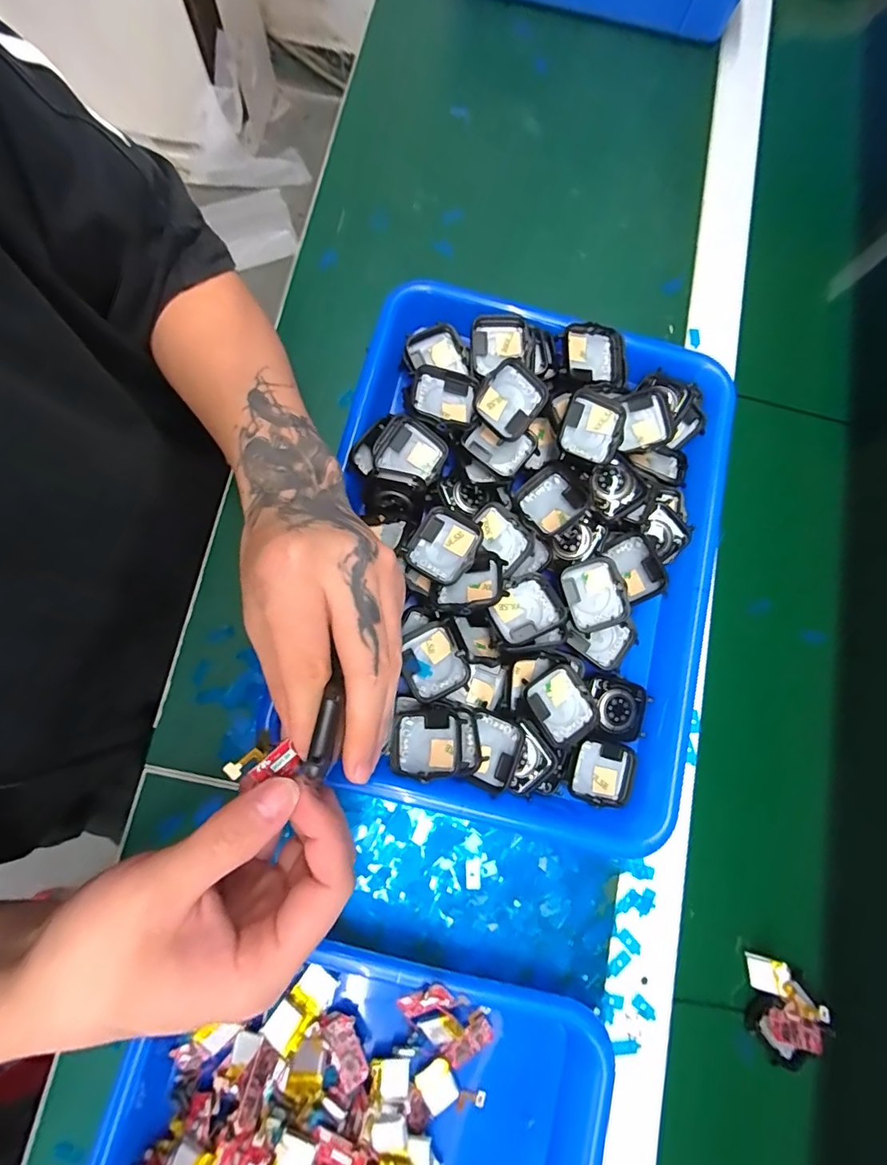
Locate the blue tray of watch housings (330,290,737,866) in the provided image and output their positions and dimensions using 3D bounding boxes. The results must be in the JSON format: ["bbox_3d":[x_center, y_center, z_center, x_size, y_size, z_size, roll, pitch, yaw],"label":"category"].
[{"bbox_3d":[0.050,-0.022,0.308,0.251,0.055,0.328,13,78,-1],"label":"blue tray of watch housings"}]

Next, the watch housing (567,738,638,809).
[{"bbox_3d":[0.098,0.117,0.295,0.040,0.013,0.038,1,78,-3],"label":"watch housing"}]

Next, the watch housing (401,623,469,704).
[{"bbox_3d":[-0.007,0.050,0.292,0.035,0.012,0.042,-27,81,-8],"label":"watch housing"}]

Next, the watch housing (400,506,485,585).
[{"bbox_3d":[0.000,-0.022,0.292,0.040,0.010,0.043,31,78,3],"label":"watch housing"}]

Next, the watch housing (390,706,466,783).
[{"bbox_3d":[-0.010,0.094,0.281,0.038,0.014,0.040,9,78,3],"label":"watch housing"}]

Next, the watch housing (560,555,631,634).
[{"bbox_3d":[0.095,0.008,0.301,0.037,0.014,0.042,-24,81,-8],"label":"watch housing"}]

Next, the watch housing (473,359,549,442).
[{"bbox_3d":[0.041,-0.113,0.301,0.038,0.016,0.044,33,93,-10],"label":"watch housing"}]

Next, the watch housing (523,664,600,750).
[{"bbox_3d":[0.071,0.075,0.291,0.036,0.014,0.042,-32,82,-9],"label":"watch housing"}]

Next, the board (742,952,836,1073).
[{"bbox_3d":[0.201,0.257,0.287,0.053,0.016,0.049,34,79,4],"label":"board"}]

